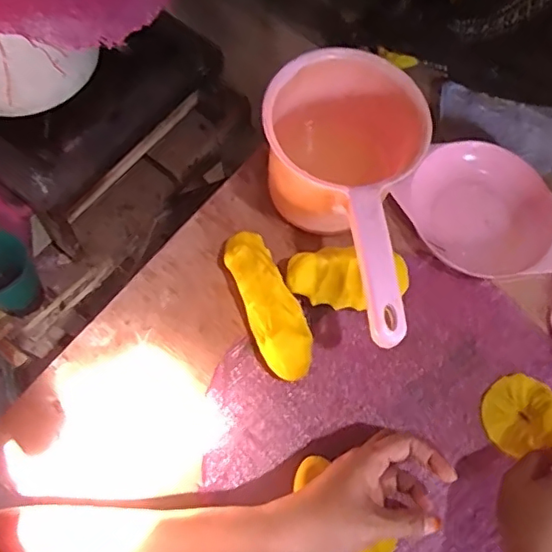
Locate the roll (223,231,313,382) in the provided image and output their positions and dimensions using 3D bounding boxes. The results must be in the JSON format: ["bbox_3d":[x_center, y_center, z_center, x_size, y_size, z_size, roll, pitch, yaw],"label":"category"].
[{"bbox_3d":[-0.007,0.026,0.524,0.047,0.046,0.139,-21,71,-11],"label":"roll"}]

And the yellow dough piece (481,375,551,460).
[{"bbox_3d":[0.226,0.125,0.533,0.074,0.012,0.065,-15,70,-7],"label":"yellow dough piece"}]

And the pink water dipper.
[{"bbox_3d":[0.053,-0.056,0.523,0.127,0.124,0.257,2,68,-2],"label":"pink water dipper"}]

